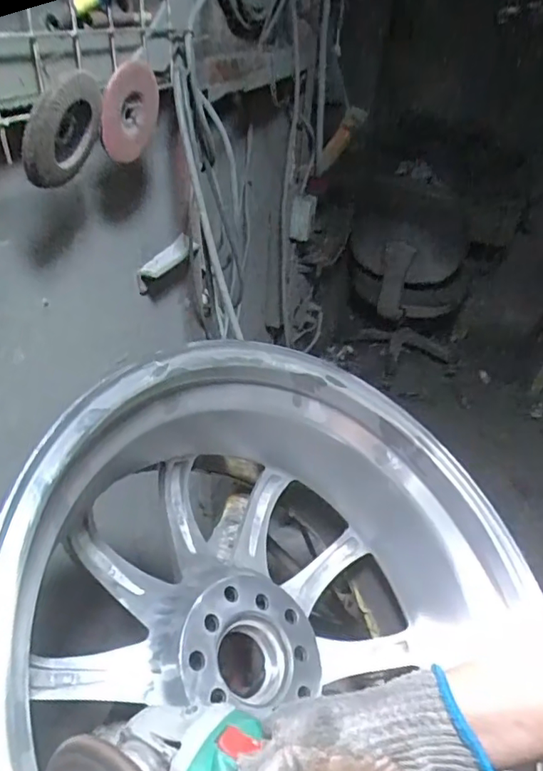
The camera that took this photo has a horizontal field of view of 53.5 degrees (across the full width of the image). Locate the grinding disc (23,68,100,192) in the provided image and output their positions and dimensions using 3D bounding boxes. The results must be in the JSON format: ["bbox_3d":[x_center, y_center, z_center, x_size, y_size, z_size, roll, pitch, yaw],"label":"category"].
[{"bbox_3d":[-0.176,-0.226,0.469,0.013,0.090,0.108,26,43,0],"label":"grinding disc"}]

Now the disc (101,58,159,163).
[{"bbox_3d":[-0.143,-0.283,0.553,0.009,0.099,0.085,32,61,8],"label":"disc"}]

